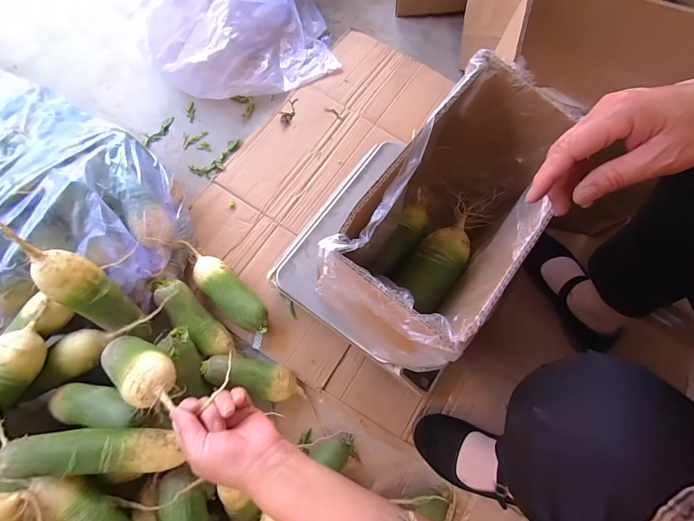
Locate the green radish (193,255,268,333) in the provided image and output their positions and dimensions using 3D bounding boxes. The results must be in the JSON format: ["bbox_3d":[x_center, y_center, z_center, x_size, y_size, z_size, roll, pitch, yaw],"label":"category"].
[{"bbox_3d":[-0.196,0.060,0.588,0.165,0.055,0.057,43,75,9],"label":"green radish"}]

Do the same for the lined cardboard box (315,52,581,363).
[{"bbox_3d":[0.111,-0.038,0.398,0.139,0.218,0.296,35,74,7],"label":"lined cardboard box"}]

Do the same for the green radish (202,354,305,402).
[{"bbox_3d":[-0.142,0.184,0.539,0.164,0.043,0.054,20,73,-13],"label":"green radish"}]

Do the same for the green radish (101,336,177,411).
[{"bbox_3d":[-0.252,0.141,0.434,0.172,0.057,0.057,15,70,38],"label":"green radish"}]

